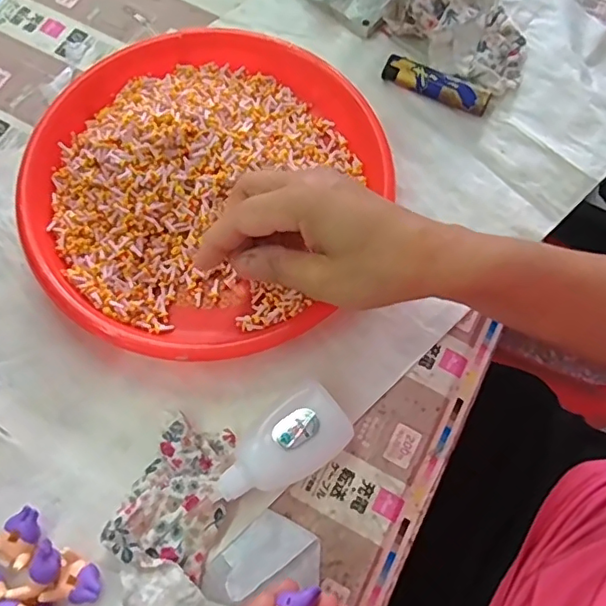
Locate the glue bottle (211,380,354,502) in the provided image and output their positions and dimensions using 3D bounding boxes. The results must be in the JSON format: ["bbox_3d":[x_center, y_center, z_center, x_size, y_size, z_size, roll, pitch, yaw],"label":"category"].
[{"bbox_3d":[-0.011,0.085,0.325,0.080,0.025,0.040,-38,76,-13],"label":"glue bottle"}]

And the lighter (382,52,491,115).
[{"bbox_3d":[0.098,-0.161,0.419,0.080,0.013,0.020,23,72,7],"label":"lighter"}]

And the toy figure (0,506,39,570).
[{"bbox_3d":[-0.154,0.130,0.309,0.029,0.015,0.025,-35,75,-12],"label":"toy figure"}]

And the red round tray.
[{"bbox_3d":[-0.071,-0.082,0.375,0.219,0.041,0.228,0,71,-1],"label":"red round tray"}]

